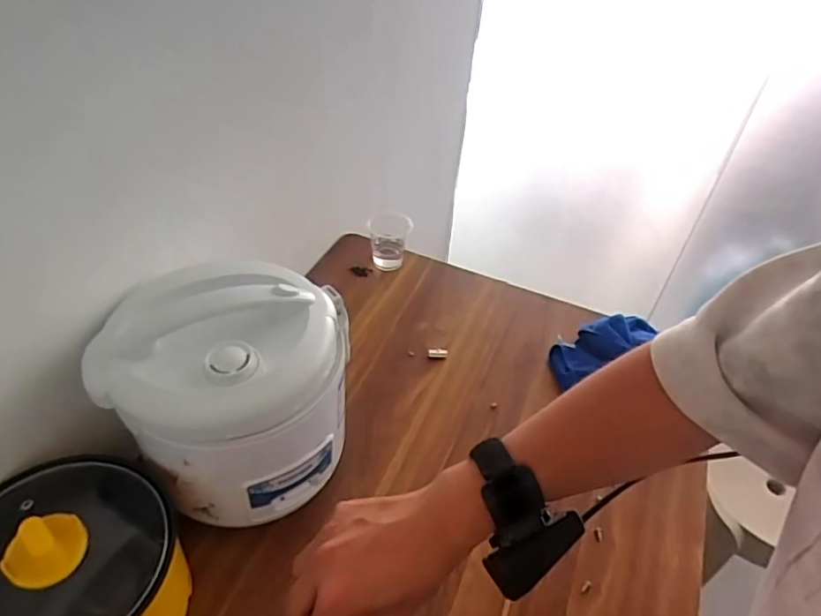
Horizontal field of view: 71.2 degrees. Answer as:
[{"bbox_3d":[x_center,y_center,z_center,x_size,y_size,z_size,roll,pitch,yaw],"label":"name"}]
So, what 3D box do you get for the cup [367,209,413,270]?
[{"bbox_3d":[-0.036,-0.113,0.941,0.071,0.073,0.064,7,43,2],"label":"cup"}]

